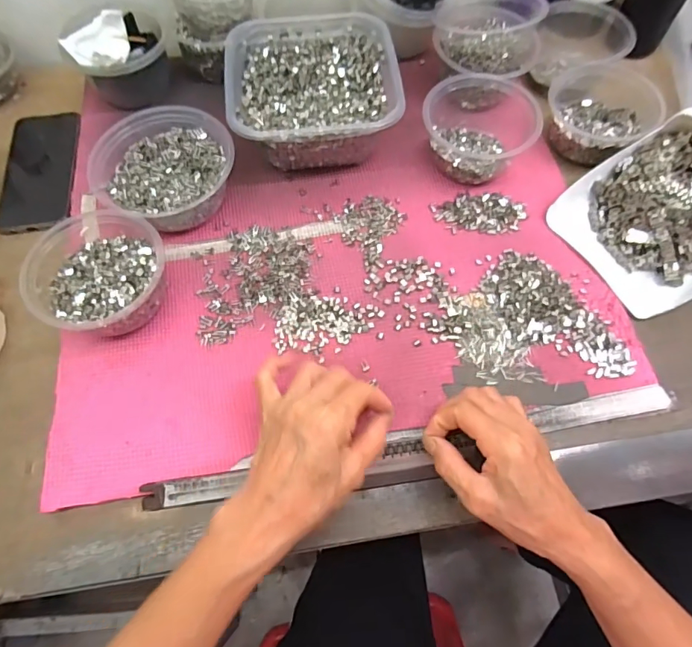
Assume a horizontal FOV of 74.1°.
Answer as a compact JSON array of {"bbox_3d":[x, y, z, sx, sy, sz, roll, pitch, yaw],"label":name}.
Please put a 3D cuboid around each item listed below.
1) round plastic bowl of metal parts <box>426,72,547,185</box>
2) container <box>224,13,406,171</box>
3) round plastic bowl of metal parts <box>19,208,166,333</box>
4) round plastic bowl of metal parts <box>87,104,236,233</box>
[{"bbox_3d":[0.141,-0.214,0.486,0.115,0.066,0.124,0,66,1],"label":"round plastic bowl of metal parts"},{"bbox_3d":[-0.035,-0.250,0.502,0.173,0.074,0.175,-6,66,-2],"label":"container"},{"bbox_3d":[-0.219,-0.041,0.416,0.106,0.061,0.110,0,65,0],"label":"round plastic bowl of metal parts"},{"bbox_3d":[-0.183,-0.158,0.469,0.132,0.054,0.141,0,65,0],"label":"round plastic bowl of metal parts"}]

